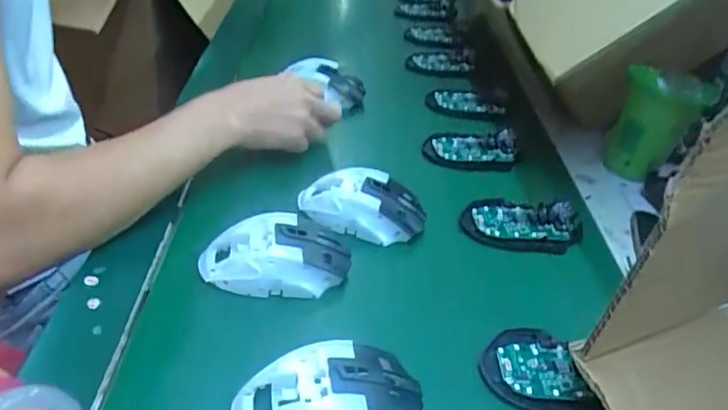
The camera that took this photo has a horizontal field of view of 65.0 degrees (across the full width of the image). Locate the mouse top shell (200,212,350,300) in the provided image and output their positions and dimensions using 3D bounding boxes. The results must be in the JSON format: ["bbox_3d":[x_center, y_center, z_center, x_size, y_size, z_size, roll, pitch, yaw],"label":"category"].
[{"bbox_3d":[-0.069,0.037,0.453,0.116,0.035,0.065,2,36,-8],"label":"mouse top shell"}]

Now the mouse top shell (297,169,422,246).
[{"bbox_3d":[-0.001,-0.002,0.519,0.113,0.037,0.063,3,36,-6],"label":"mouse top shell"}]

